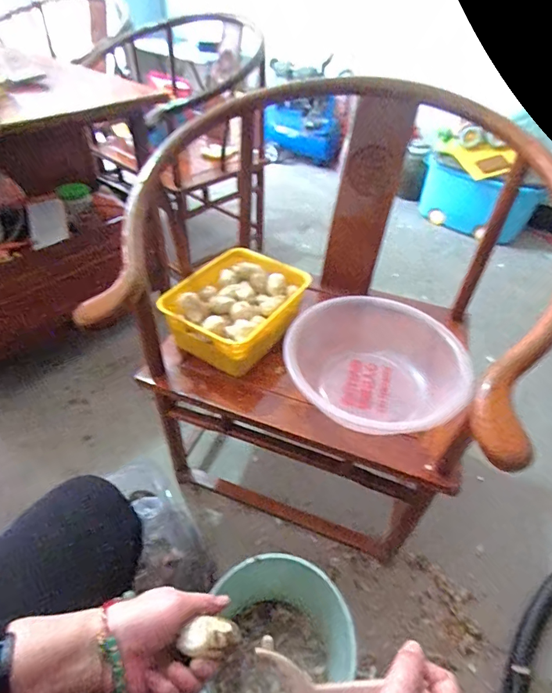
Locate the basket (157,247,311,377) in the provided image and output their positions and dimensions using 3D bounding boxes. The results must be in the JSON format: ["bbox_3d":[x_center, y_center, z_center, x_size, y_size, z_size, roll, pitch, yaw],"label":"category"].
[{"bbox_3d":[-0.075,-0.064,0.789,0.197,0.125,0.248,29,49,23],"label":"basket"}]

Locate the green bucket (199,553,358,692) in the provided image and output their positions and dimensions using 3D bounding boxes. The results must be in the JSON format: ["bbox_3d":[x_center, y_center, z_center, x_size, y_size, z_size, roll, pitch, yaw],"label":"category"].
[{"bbox_3d":[0.004,0.491,0.672,0.209,0.232,0.214,3,45,-3],"label":"green bucket"}]

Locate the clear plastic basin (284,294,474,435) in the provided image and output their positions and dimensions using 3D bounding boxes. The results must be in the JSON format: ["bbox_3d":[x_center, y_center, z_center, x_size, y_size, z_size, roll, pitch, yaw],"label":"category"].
[{"bbox_3d":[0.172,0.025,0.733,0.277,0.117,0.296,3,45,-3],"label":"clear plastic basin"}]

